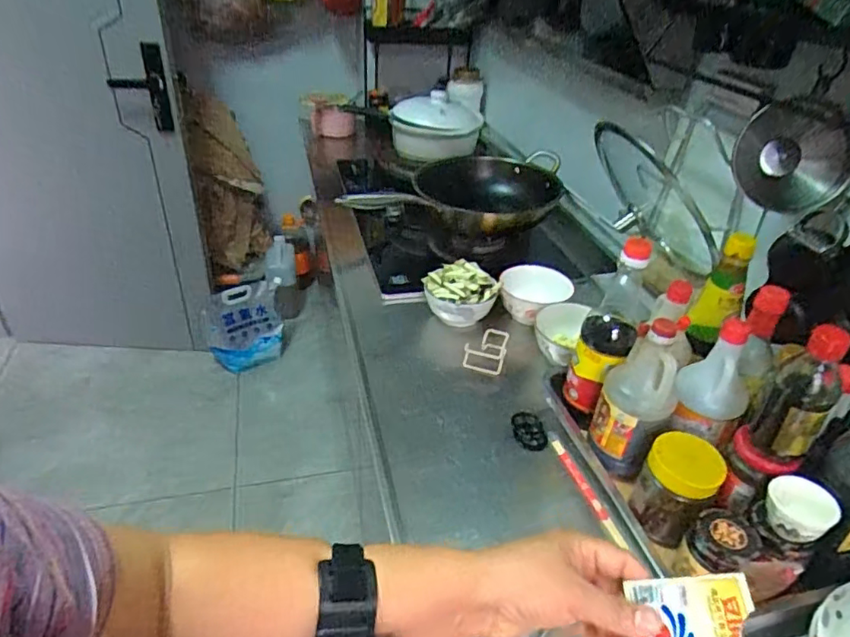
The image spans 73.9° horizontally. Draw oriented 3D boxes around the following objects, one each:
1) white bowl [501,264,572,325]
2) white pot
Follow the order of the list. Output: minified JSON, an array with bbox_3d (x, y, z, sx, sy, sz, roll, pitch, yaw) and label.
[{"bbox_3d":[0.192,-0.046,1.032,0.122,0.064,0.122,2,34,-2],"label":"white bowl"},{"bbox_3d":[0.022,-0.494,1.466,0.211,0.144,0.211,2,34,-2],"label":"white pot"}]

